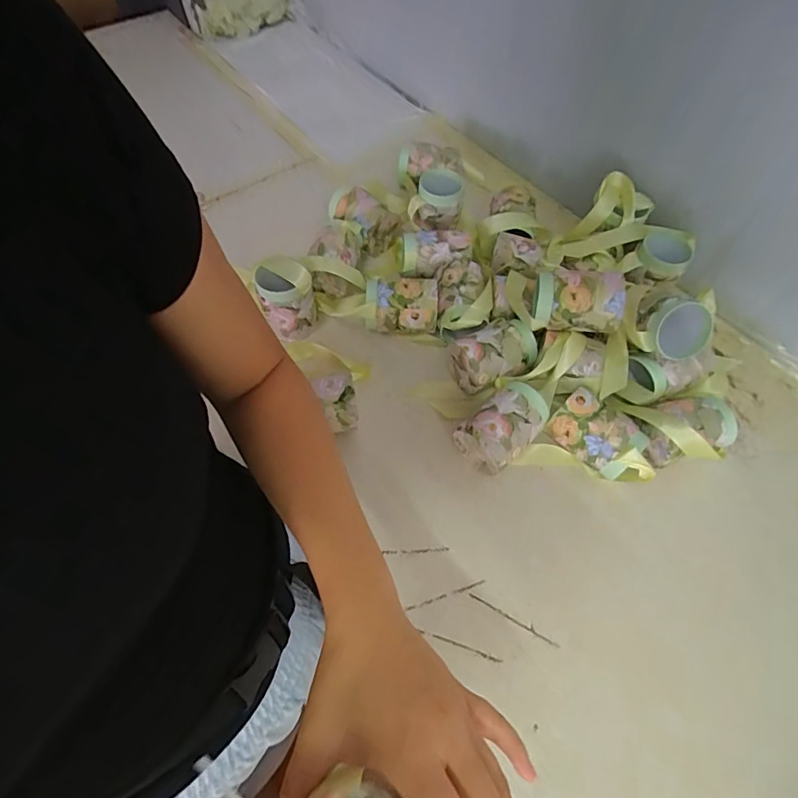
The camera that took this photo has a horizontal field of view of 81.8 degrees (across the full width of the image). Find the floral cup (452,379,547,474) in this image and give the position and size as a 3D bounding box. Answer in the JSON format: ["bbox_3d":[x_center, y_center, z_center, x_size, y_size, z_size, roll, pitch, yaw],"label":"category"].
[{"bbox_3d":[0.125,0.036,0.557,0.101,0.070,0.071,-37,68,-20],"label":"floral cup"}]

